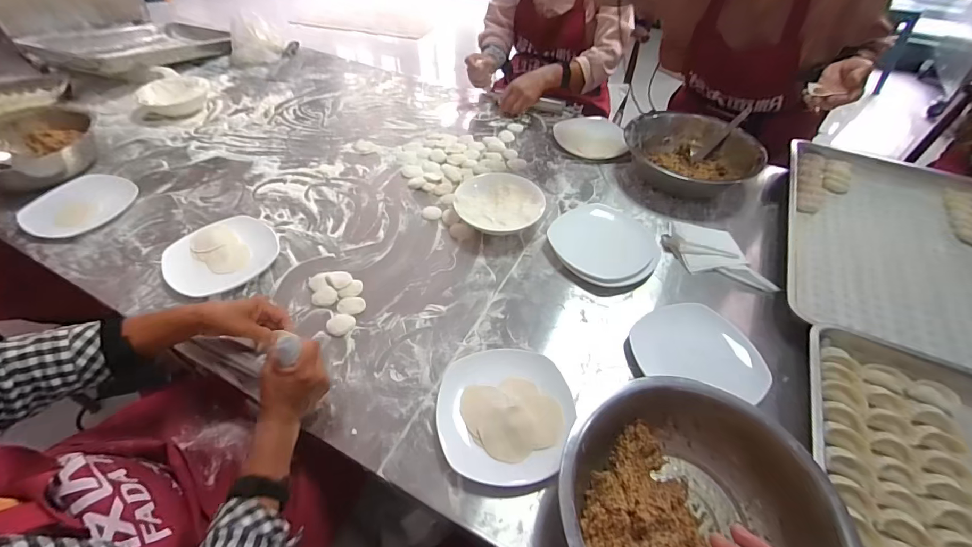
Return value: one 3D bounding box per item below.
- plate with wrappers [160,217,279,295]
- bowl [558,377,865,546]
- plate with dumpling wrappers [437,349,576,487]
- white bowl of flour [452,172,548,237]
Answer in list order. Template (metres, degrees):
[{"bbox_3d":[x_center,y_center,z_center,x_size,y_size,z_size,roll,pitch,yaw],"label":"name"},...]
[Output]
[{"bbox_3d":[-0.477,-0.038,0.742,0.178,0.020,0.165,-33,58,-28],"label":"plate with wrappers"},{"bbox_3d":[0.224,0.264,0.446,0.288,0.083,0.276,12,49,7],"label":"bowl"},{"bbox_3d":[0.027,0.183,0.558,0.175,0.025,0.187,1,49,-2],"label":"plate with dumpling wrappers"},{"bbox_3d":[0.026,-0.130,0.811,0.171,0.053,0.151,19,51,13],"label":"white bowl of flour"}]

